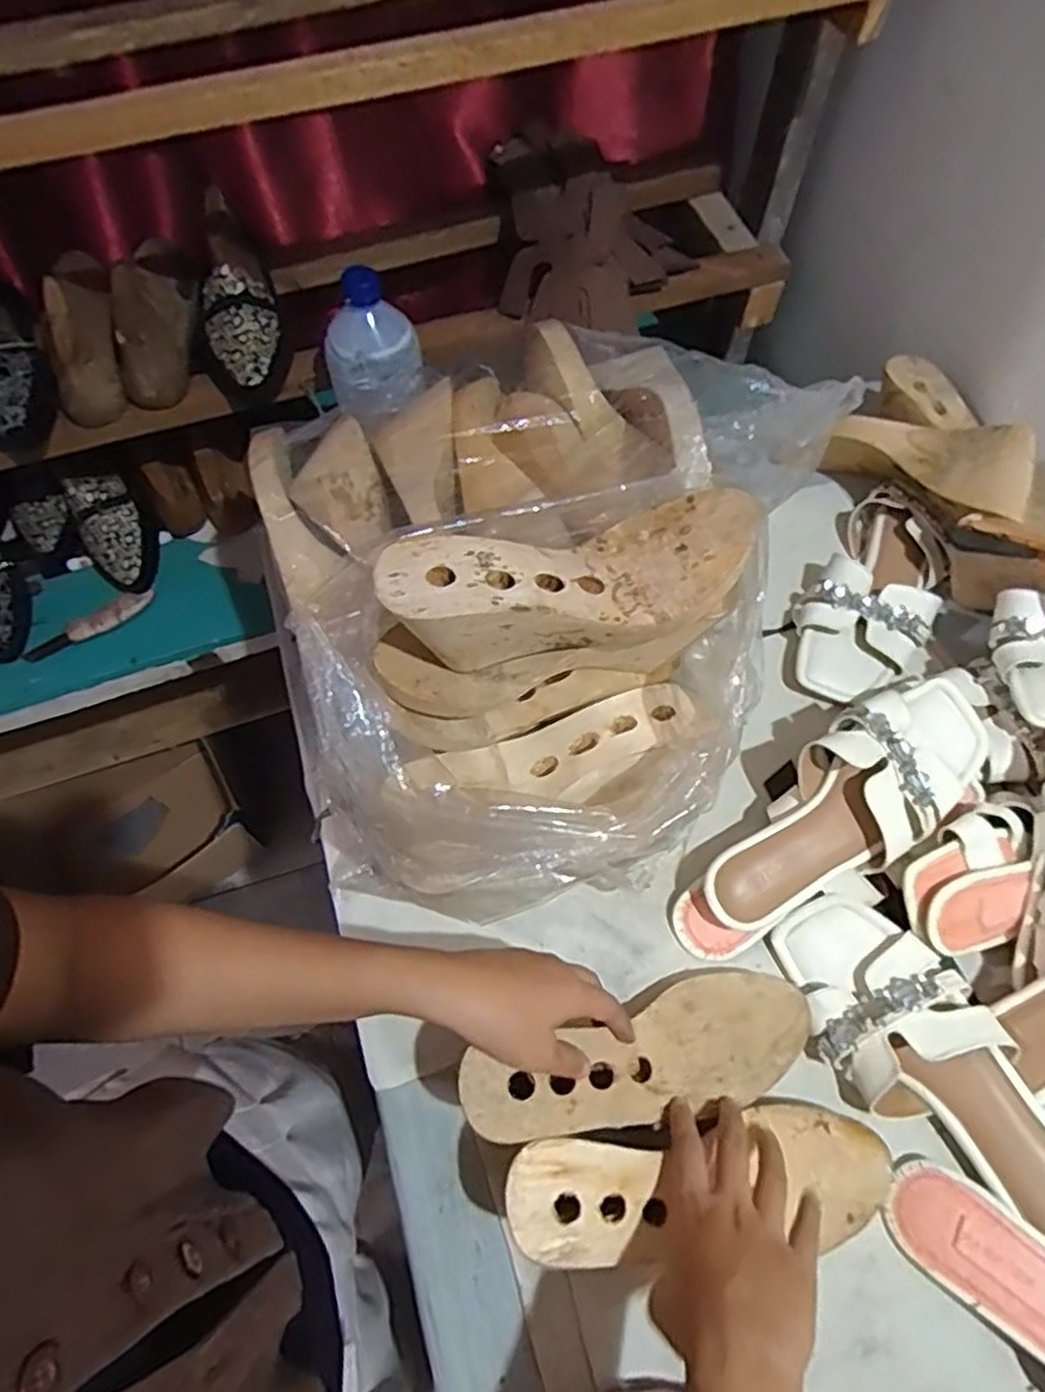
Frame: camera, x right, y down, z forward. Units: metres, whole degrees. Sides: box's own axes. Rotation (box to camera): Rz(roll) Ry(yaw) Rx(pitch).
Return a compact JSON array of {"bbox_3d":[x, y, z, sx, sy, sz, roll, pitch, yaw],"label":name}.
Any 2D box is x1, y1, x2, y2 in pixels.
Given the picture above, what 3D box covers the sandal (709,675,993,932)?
[{"bbox_3d":[0.234,0.079,0.529,0.241,0.049,0.095,-40,68,-2],"label":"sandal"}]

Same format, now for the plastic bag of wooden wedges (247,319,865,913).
[{"bbox_3d":[0.027,-0.105,0.558,0.464,0.221,0.409,-23,64,-11],"label":"plastic bag of wooden wedges"}]

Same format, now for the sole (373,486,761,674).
[{"bbox_3d":[0.033,-0.064,0.458,0.228,0.091,0.080,-18,63,-9],"label":"sole"}]

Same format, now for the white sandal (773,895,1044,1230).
[{"bbox_3d":[0.264,0.243,0.478,0.100,0.045,0.240,-25,65,-12],"label":"white sandal"}]

